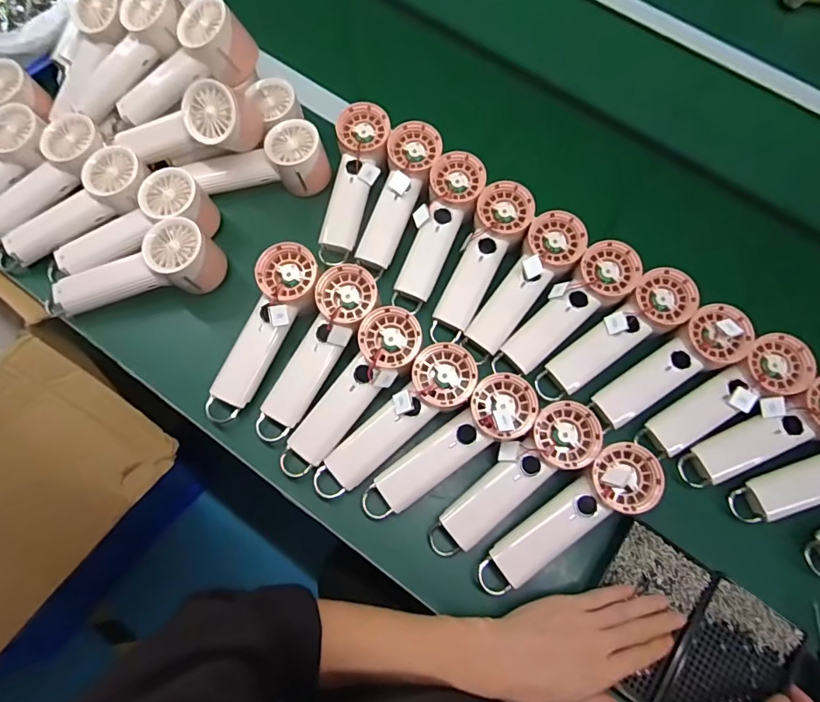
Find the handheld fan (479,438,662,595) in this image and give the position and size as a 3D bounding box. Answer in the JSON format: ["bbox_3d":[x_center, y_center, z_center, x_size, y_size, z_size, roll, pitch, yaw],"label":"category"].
[{"bbox_3d":[0.148,0.157,0.445,0.189,0.028,0.059,-36,76,0],"label":"handheld fan"}]

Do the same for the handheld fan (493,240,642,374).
[{"bbox_3d":[0.169,-0.044,0.514,0.183,0.045,0.062,-40,77,-15],"label":"handheld fan"}]

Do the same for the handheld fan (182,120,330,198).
[{"bbox_3d":[-0.176,-0.215,0.557,0.158,0.057,0.057,-13,72,-7],"label":"handheld fan"}]

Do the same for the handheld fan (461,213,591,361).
[{"bbox_3d":[0.126,-0.074,0.522,0.058,0.035,0.178,36,87,10],"label":"handheld fan"}]

